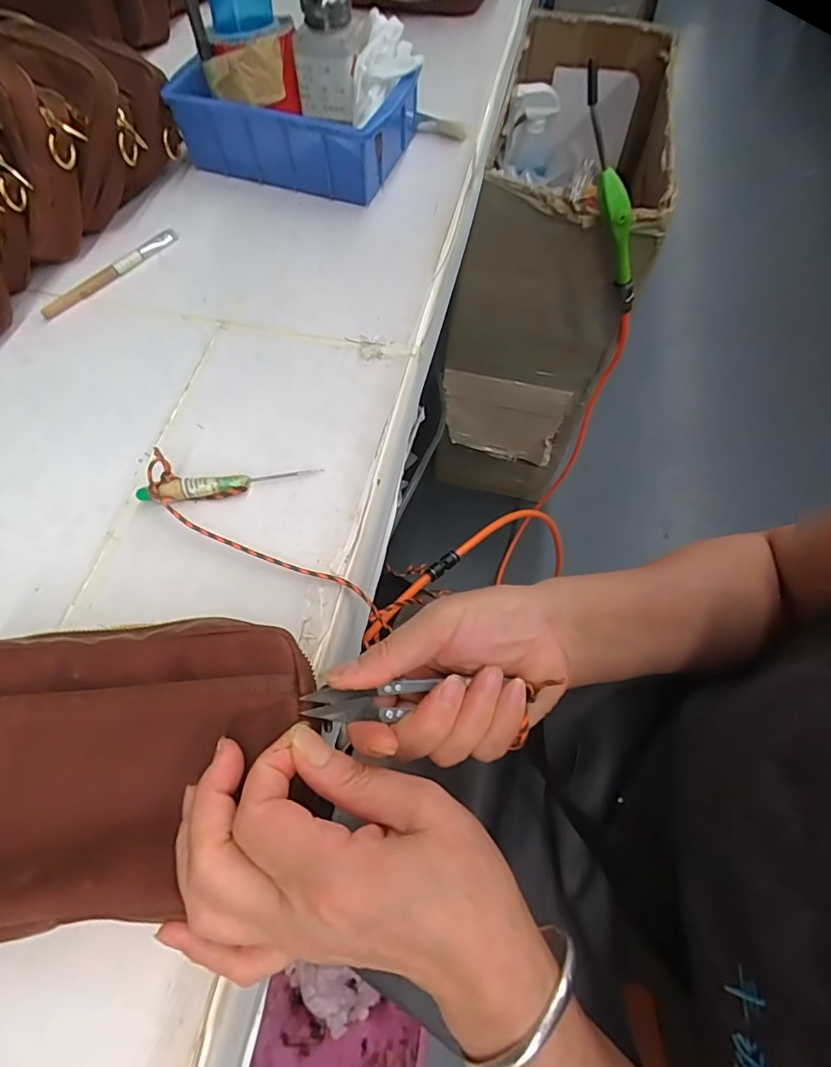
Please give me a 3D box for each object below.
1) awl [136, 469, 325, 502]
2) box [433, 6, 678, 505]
[{"bbox_3d":[-0.122,-0.032,0.339,0.114,0.015,0.015,-8,64,-3],"label":"awl"},{"bbox_3d":[0.218,-0.399,0.920,0.245,0.623,0.474,15,66,6],"label":"box"}]

